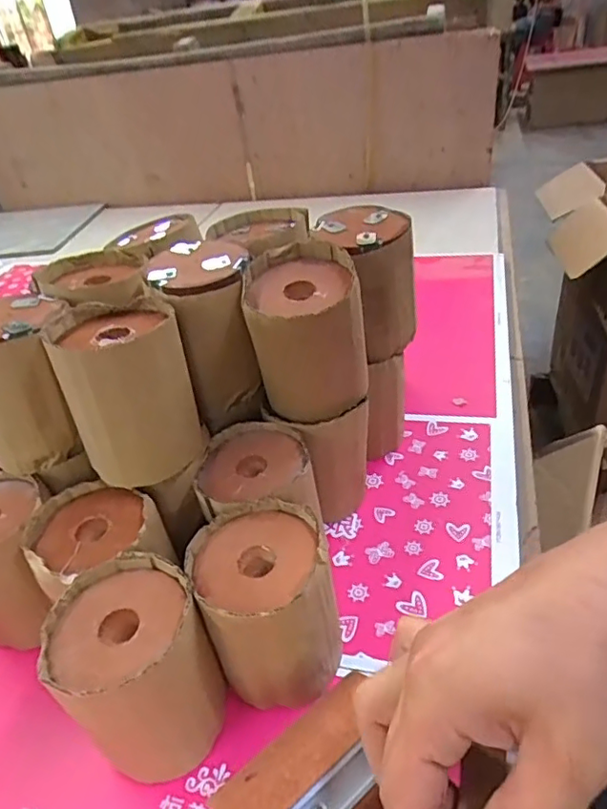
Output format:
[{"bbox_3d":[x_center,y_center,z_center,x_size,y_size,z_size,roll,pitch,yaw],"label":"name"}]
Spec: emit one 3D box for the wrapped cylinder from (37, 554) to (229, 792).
[{"bbox_3d":[-0.096,0.163,0.347,0.094,0.104,0.085,23,46,36],"label":"wrapped cylinder"}]

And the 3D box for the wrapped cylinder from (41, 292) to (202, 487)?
[{"bbox_3d":[-0.123,-0.007,0.412,0.086,0.116,0.086,-18,37,-14],"label":"wrapped cylinder"}]

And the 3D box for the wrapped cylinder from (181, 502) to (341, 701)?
[{"bbox_3d":[-0.022,0.133,0.374,0.079,0.106,0.084,-5,36,4],"label":"wrapped cylinder"}]

